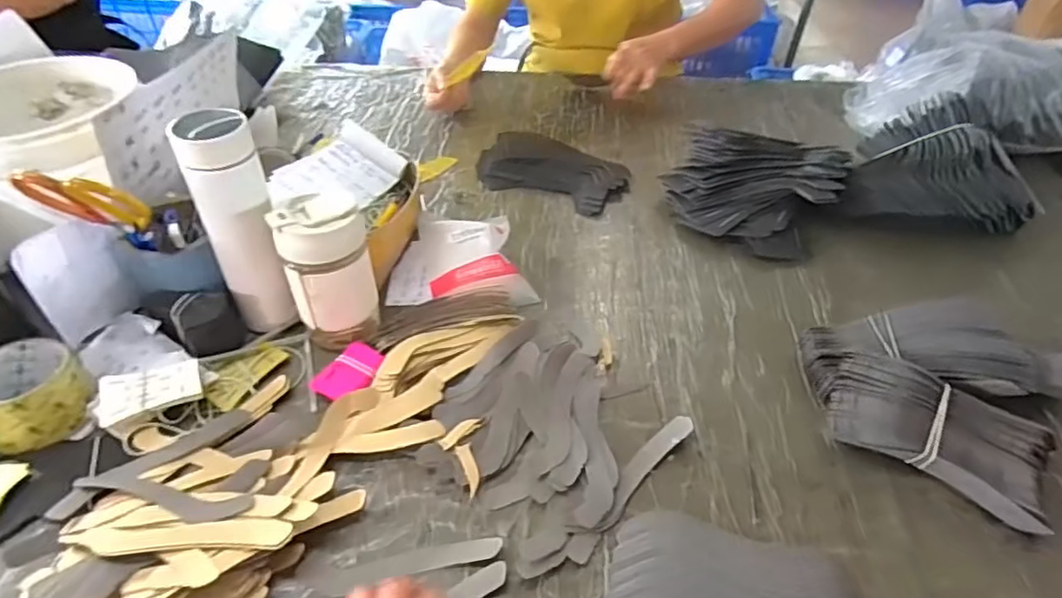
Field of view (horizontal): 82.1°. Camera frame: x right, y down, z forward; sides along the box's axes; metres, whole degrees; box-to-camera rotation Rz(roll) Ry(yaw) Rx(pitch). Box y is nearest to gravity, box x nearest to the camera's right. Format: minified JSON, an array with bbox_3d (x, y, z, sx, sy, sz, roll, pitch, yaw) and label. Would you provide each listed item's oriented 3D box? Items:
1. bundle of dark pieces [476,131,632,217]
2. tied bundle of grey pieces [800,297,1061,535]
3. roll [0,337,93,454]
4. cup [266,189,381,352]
[{"bbox_3d":[0.029,-0.188,0.888,0.214,0.031,0.121,20,45,19],"label":"bundle of dark pieces"},{"bbox_3d":[0.361,0.078,0.555,0.213,0.082,0.182,25,47,24],"label":"tied bundle of grey pieces"},{"bbox_3d":[-0.454,0.084,0.551,0.095,0.056,0.085,29,49,27],"label":"roll"},{"bbox_3d":[-0.199,-0.025,0.607,0.080,0.148,0.071,-1,42,-3],"label":"cup"}]

